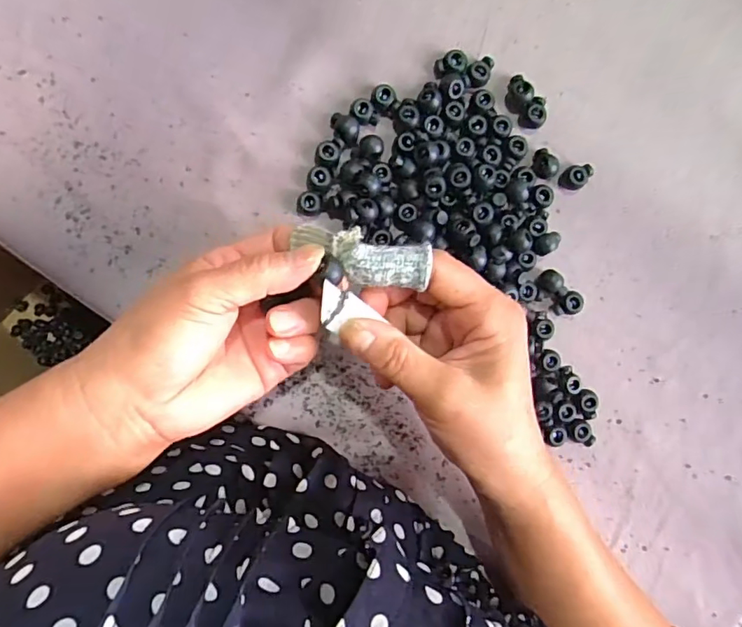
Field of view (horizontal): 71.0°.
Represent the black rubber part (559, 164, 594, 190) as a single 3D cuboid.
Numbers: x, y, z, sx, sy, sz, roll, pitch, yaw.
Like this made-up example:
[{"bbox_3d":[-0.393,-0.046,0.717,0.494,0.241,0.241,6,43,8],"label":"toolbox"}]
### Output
[{"bbox_3d":[0.135,-0.090,0.344,0.024,0.013,0.015,-28,92,-4],"label":"black rubber part"}]

